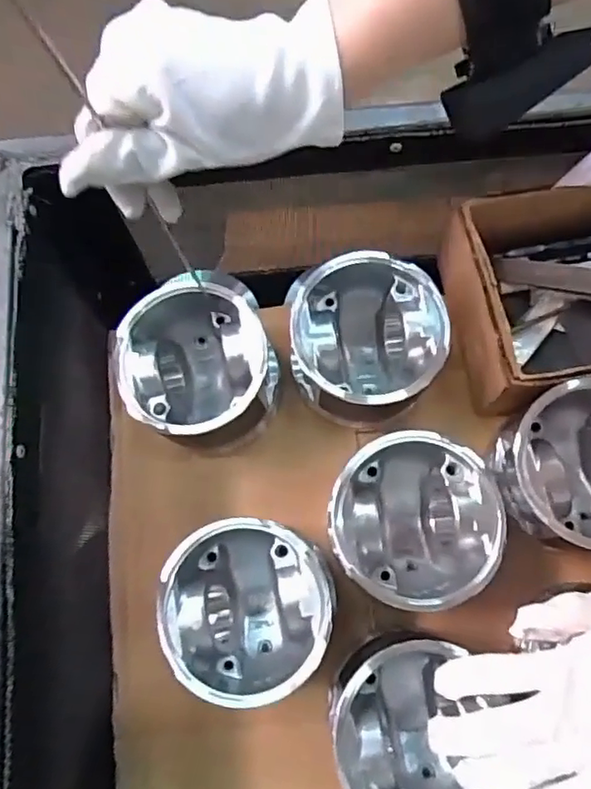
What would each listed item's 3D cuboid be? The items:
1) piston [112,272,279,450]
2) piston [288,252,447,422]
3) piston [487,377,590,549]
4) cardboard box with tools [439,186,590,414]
[{"bbox_3d":[-0.071,-0.015,0.463,0.112,0.096,0.116,-22,76,-4],"label":"piston"},{"bbox_3d":[0.053,-0.037,0.463,0.110,0.096,0.108,0,75,1],"label":"piston"},{"bbox_3d":[0.202,0.054,0.427,0.103,0.102,0.109,0,75,1],"label":"piston"},{"bbox_3d":[0.234,-0.078,0.469,0.196,0.097,0.150,-8,75,-1],"label":"cardboard box with tools"}]

